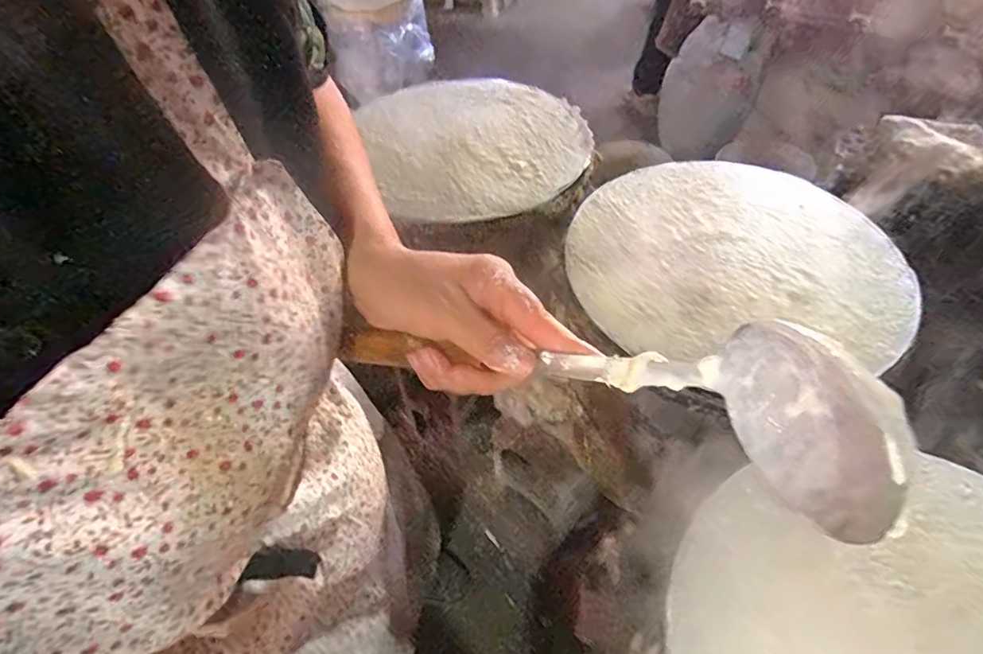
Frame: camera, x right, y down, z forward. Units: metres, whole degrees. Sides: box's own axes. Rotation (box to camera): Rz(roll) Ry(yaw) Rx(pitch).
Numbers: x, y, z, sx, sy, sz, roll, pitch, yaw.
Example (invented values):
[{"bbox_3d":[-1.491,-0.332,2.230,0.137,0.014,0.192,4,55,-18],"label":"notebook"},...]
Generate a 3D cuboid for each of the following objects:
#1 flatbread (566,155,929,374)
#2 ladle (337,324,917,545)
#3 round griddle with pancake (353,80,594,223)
[{"bbox_3d":[0.291,-0.101,0.679,0.373,0.018,0.373,-2,50,2],"label":"flatbread"},{"bbox_3d":[0.038,0.025,0.295,0.308,0.090,0.064,11,50,30],"label":"ladle"},{"bbox_3d":[-0.021,-0.294,0.847,0.326,0.020,0.355,-2,50,2],"label":"round griddle with pancake"}]

